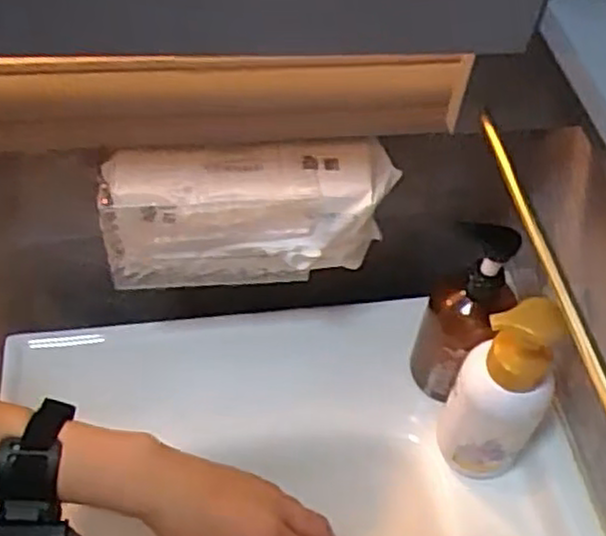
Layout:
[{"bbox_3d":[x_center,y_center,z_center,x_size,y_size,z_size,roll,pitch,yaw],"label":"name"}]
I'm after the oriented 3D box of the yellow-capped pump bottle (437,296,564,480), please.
[{"bbox_3d":[0.162,0.107,0.596,0.076,0.216,0.058,30,57,18],"label":"yellow-capped pump bottle"}]

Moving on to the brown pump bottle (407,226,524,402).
[{"bbox_3d":[0.136,0.049,0.639,0.061,0.213,0.063,2,53,-2],"label":"brown pump bottle"}]

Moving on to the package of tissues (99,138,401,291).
[{"bbox_3d":[-0.044,-0.039,0.624,0.238,0.108,0.075,-4,54,-7],"label":"package of tissues"}]

